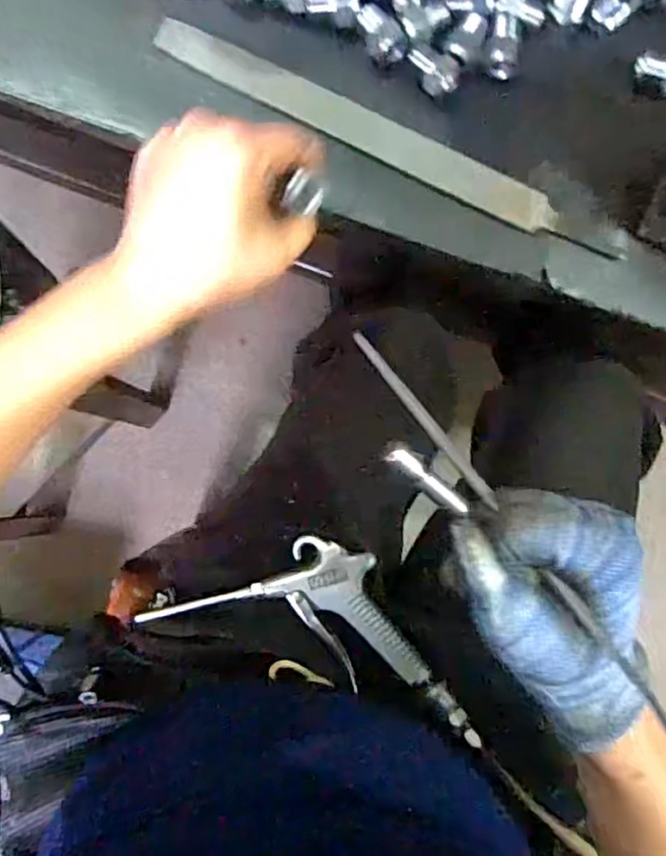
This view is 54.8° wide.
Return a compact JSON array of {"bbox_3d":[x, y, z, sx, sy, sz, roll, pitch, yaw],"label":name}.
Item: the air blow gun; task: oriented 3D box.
[{"bbox_3d":[-0.007,0.129,0.446,0.240,0.042,0.097,19,85,-1],"label":"air blow gun"}]

